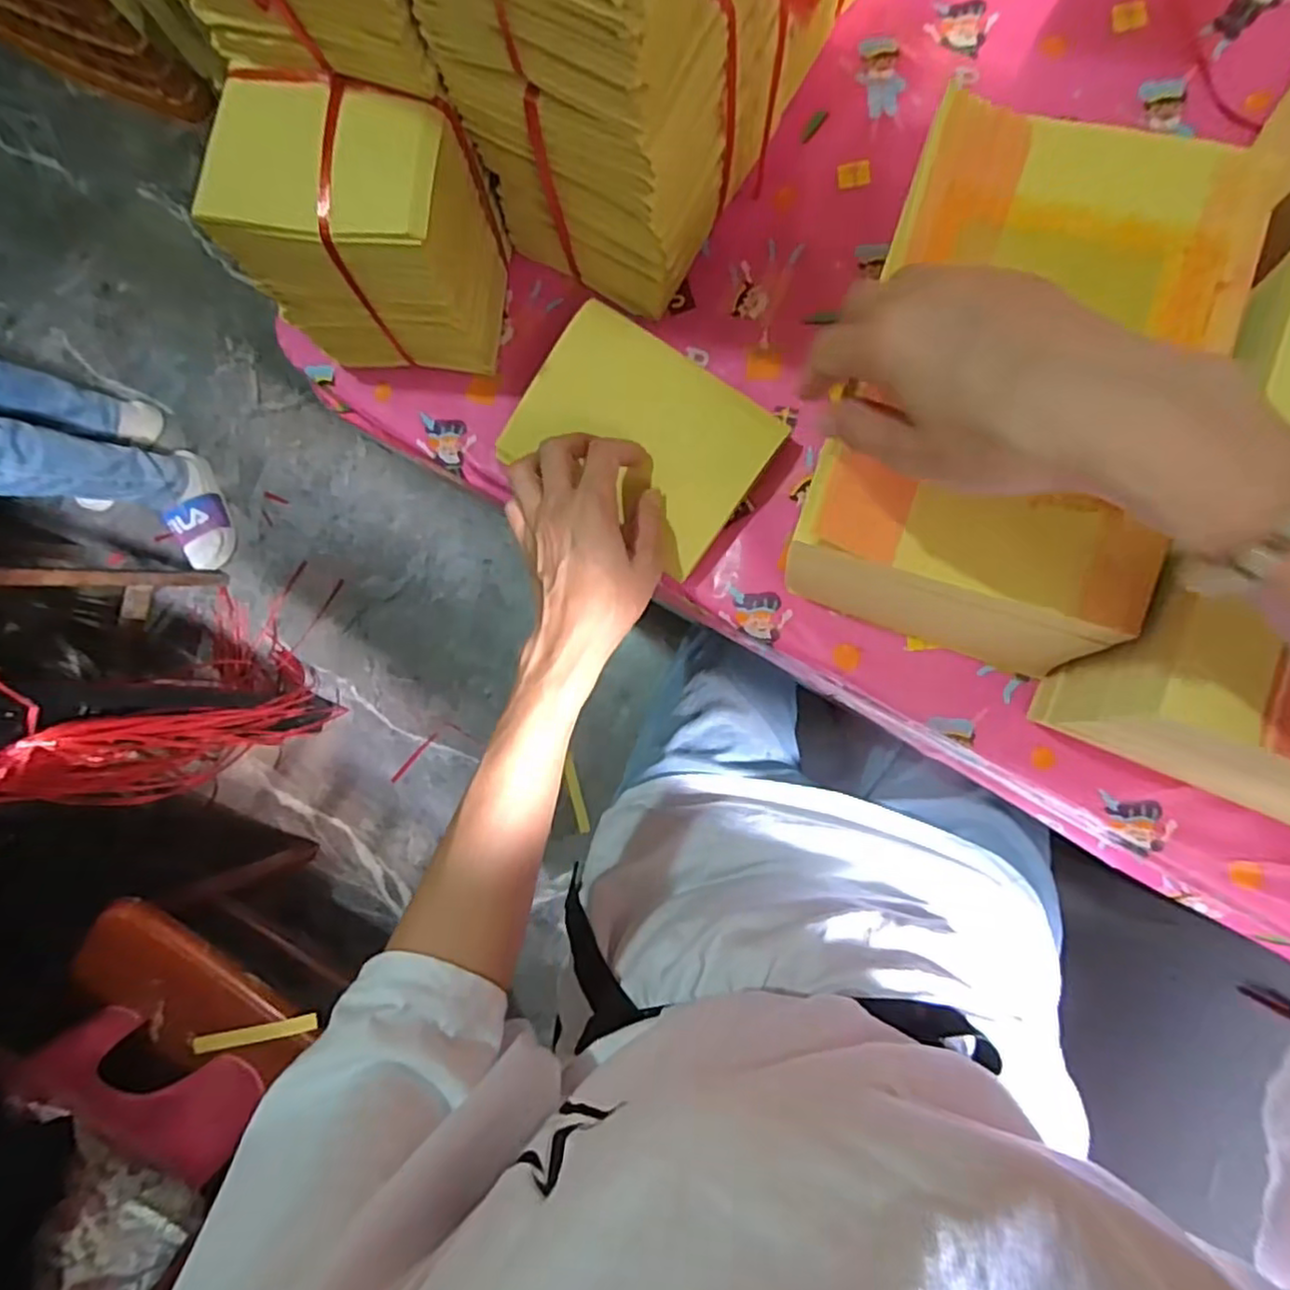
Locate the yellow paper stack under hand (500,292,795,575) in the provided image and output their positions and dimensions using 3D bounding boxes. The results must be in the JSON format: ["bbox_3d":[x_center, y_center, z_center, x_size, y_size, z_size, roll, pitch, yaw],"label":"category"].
[{"bbox_3d":[-0.004,-0.133,0.433,0.155,0.013,0.112,37,91,9],"label":"yellow paper stack under hand"}]

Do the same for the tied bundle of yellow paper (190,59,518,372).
[{"bbox_3d":[-0.158,-0.245,0.411,0.119,0.149,0.092,8,86,8],"label":"tied bundle of yellow paper"}]

